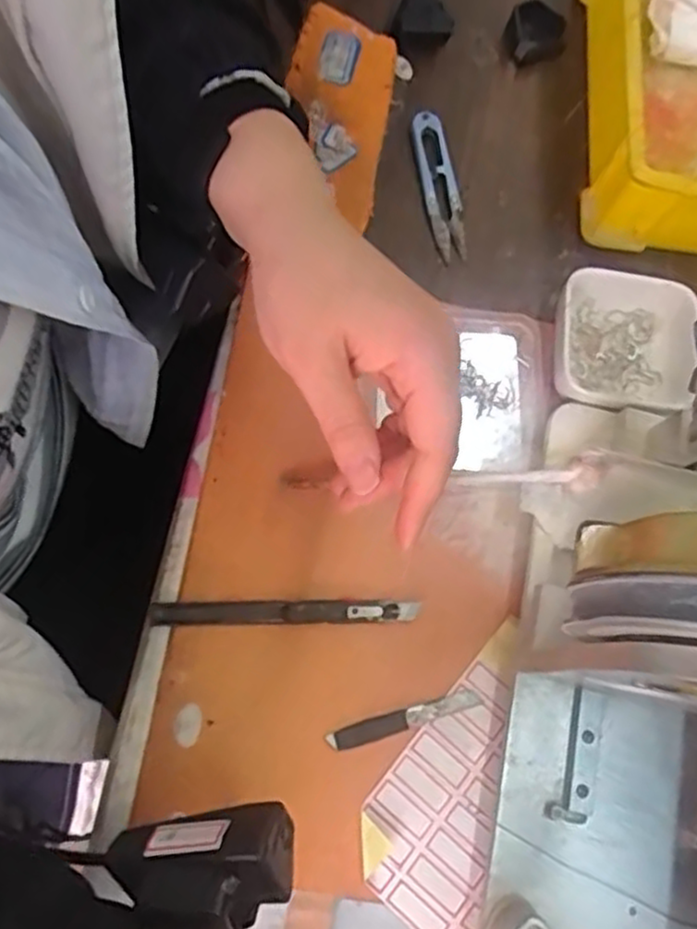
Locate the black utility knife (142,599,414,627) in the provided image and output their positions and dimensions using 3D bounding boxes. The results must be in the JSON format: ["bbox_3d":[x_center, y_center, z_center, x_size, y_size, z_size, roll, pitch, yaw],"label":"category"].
[{"bbox_3d":[-0.033,0.077,0.374,0.137,0.008,0.011,1,75,-6],"label":"black utility knife"}]

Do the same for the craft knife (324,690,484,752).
[{"bbox_3d":[0.029,0.130,0.369,0.080,0.006,0.011,-14,77,-10],"label":"craft knife"}]

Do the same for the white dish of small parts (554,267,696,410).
[{"bbox_3d":[0.164,-0.070,0.425,0.084,0.026,0.083,10,74,-4],"label":"white dish of small parts"}]

